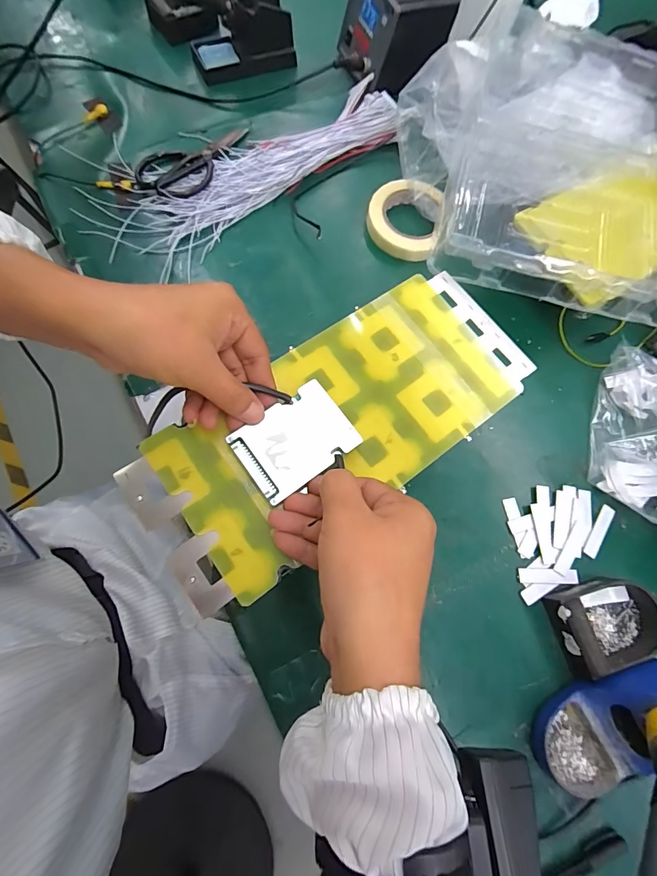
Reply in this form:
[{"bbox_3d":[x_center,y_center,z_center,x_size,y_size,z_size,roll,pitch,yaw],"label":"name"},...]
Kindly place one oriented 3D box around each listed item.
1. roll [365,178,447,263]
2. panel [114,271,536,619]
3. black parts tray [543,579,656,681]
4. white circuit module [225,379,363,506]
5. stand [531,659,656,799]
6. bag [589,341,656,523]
[{"bbox_3d":[0.103,-0.296,0.526,0.098,0.031,0.108,19,73,4],"label":"roll"},{"bbox_3d":[0.013,-0.016,0.305,0.318,0.018,0.137,-34,77,-11],"label":"panel"},{"bbox_3d":[0.286,0.187,0.397,0.110,0.034,0.079,-16,74,-7],"label":"black parts tray"},{"bbox_3d":[-0.024,0.002,0.282,0.080,0.004,0.060,-36,77,-12],"label":"white circuit module"},{"bbox_3d":[0.269,0.269,0.355,0.149,0.068,0.087,-17,74,-7],"label":"stand"},{"bbox_3d":[0.381,-0.002,0.447,0.119,0.061,0.212,15,73,3],"label":"bag"}]

